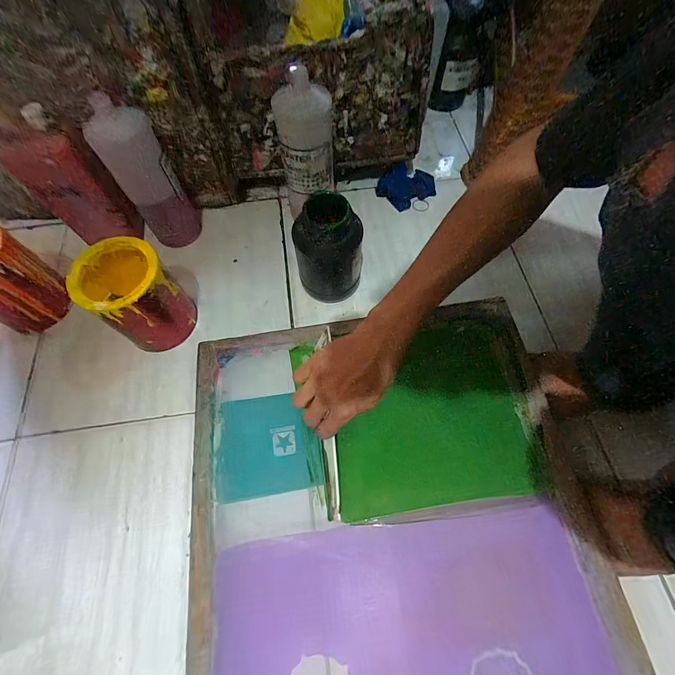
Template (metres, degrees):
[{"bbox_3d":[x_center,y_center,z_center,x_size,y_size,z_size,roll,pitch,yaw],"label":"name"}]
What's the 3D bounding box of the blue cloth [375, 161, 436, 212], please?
[{"bbox_3d":[0.134,-0.291,0.656,0.108,0.041,0.071,-23,67,-10],"label":"blue cloth"}]

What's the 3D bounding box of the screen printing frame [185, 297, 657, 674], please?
[{"bbox_3d":[0.053,0.219,0.386,0.435,0.036,0.536,-8,65,-3],"label":"screen printing frame"}]

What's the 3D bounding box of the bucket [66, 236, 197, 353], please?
[{"bbox_3d":[-0.281,-0.057,0.485,0.104,0.133,0.107,0,65,0],"label":"bucket"}]

